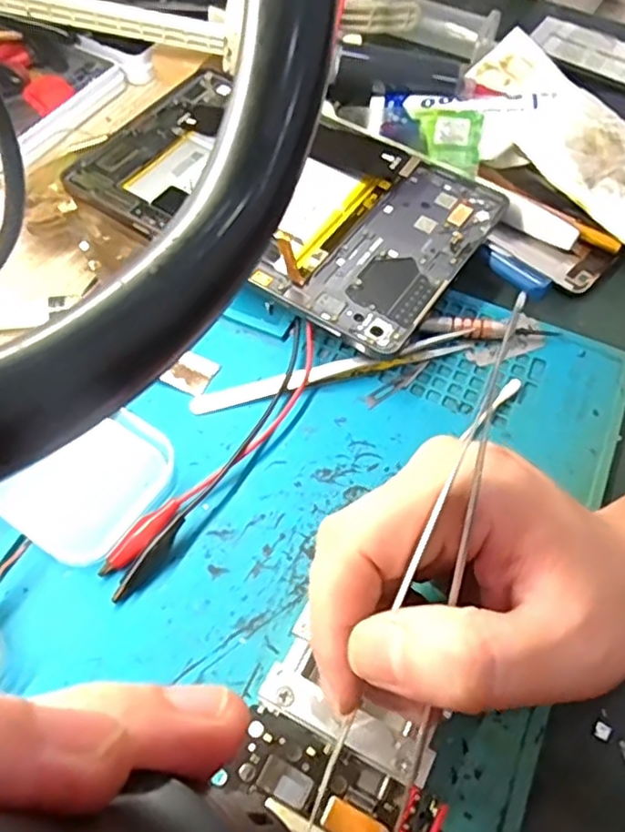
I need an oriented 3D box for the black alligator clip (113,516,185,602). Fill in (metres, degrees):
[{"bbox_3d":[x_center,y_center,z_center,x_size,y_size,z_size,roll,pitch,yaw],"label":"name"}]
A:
[{"bbox_3d":[-0.063,0.056,0.259,0.007,0.007,0.039,32,63,15],"label":"black alligator clip"}]

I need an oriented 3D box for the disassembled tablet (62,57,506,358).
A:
[{"bbox_3d":[-0.020,-0.123,0.352,0.216,0.011,0.126,31,64,15],"label":"disassembled tablet"}]

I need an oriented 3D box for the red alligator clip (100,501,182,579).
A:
[{"bbox_3d":[-0.068,0.048,0.262,0.010,0.005,0.039,39,65,18],"label":"red alligator clip"}]

